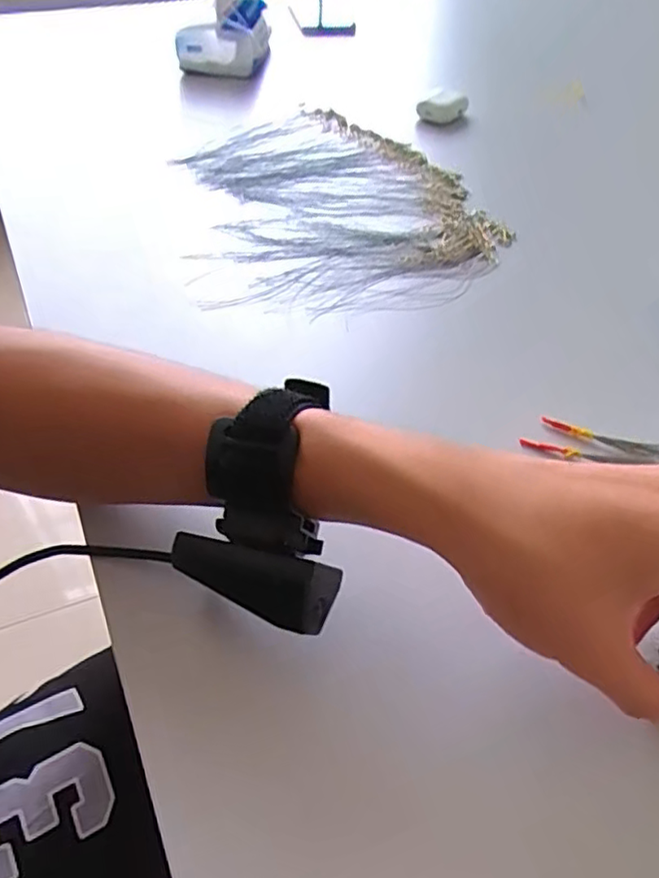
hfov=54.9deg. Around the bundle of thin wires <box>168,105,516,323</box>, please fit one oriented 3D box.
[{"bbox_3d":[0.002,-0.212,0.554,0.233,0.019,0.306,-10,49,-11],"label":"bundle of thin wires"}]

